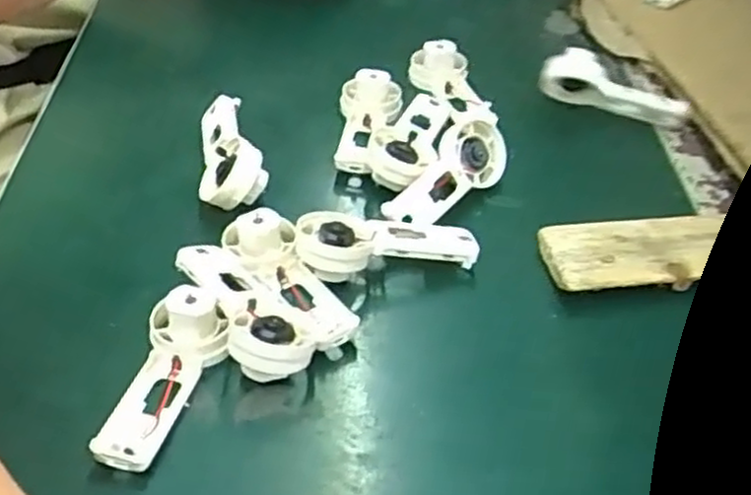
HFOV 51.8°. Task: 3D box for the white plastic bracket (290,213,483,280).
[{"bbox_3d":[0.007,0.001,0.392,0.090,0.031,0.034,-2,44,-2],"label":"white plastic bracket"}]

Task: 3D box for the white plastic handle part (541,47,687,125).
[{"bbox_3d":[0.149,-0.097,0.494,0.094,0.037,0.015,19,43,-10],"label":"white plastic handle part"}]

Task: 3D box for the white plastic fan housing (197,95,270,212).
[{"bbox_3d":[-0.085,-0.059,0.443,0.035,0.025,0.089,-9,44,-10],"label":"white plastic fan housing"}]

